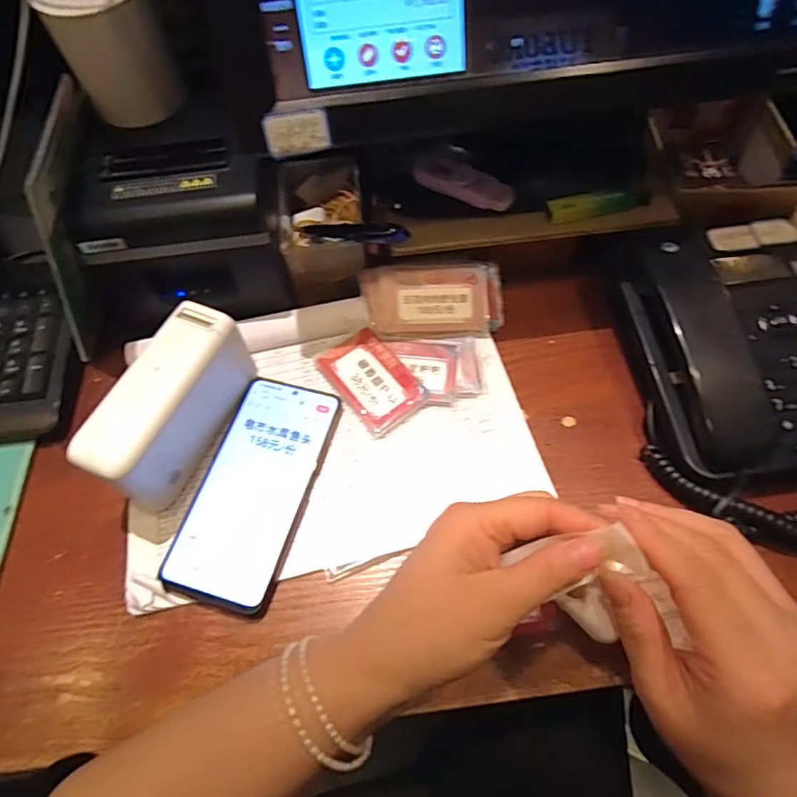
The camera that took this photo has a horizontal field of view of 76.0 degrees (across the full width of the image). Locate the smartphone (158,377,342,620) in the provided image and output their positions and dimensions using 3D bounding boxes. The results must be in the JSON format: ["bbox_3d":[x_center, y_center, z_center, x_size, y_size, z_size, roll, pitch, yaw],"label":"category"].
[{"bbox_3d":[-0.103,0.062,0.371,0.077,0.012,0.164,13,62,10],"label":"smartphone"}]

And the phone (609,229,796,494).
[{"bbox_3d":[0.257,-0.040,0.374,0.164,0.064,0.200,-10,60,-2],"label":"phone"}]

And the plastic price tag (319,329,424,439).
[{"bbox_3d":[-0.021,-0.016,0.404,0.053,0.006,0.084,-33,64,-15],"label":"plastic price tag"}]

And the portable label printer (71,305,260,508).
[{"bbox_3d":[-0.158,0.007,0.362,0.047,0.076,0.133,19,63,14],"label":"portable label printer"}]

